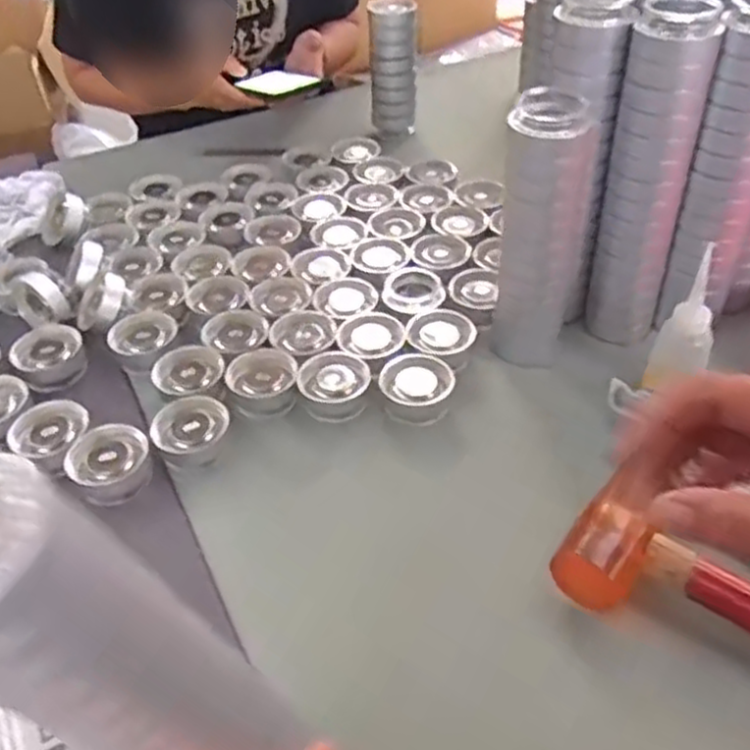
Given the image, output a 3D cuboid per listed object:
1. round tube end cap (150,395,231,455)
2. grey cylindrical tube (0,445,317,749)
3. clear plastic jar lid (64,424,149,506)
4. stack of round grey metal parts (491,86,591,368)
[{"bbox_3d":[-0.164,0.045,0.676,0.067,0.018,0.052,-27,67,-33],"label":"round tube end cap"},{"bbox_3d":[-0.094,0.113,0.300,0.049,0.242,0.057,-29,45,0],"label":"grey cylindrical tube"},{"bbox_3d":[-0.222,0.075,0.639,0.061,0.028,0.065,-2,42,2],"label":"clear plastic jar lid"},{"bbox_3d":[0.147,-0.132,0.689,0.069,0.223,0.064,11,44,17],"label":"stack of round grey metal parts"}]

